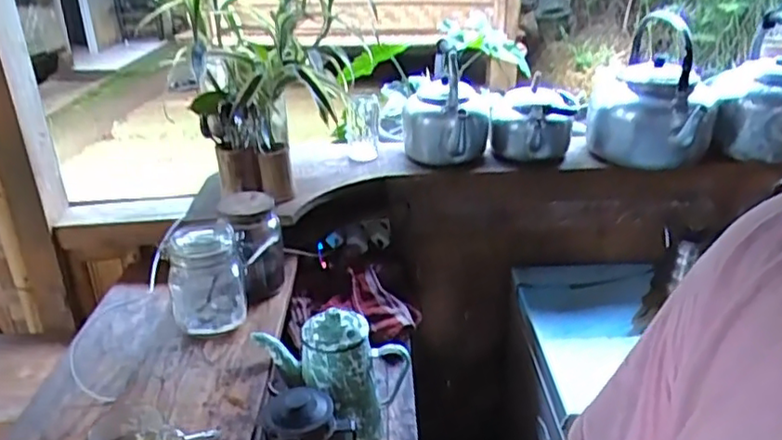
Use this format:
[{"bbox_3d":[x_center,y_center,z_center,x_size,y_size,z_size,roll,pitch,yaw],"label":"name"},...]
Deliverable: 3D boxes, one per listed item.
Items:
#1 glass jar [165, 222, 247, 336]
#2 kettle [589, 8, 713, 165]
[{"bbox_3d":[-0.294,0.091,1.012,0.110,0.147,0.101,-10,26,-18],"label":"glass jar"},{"bbox_3d":[0.562,-0.268,1.376,0.257,0.278,0.208,10,27,22],"label":"kettle"}]

